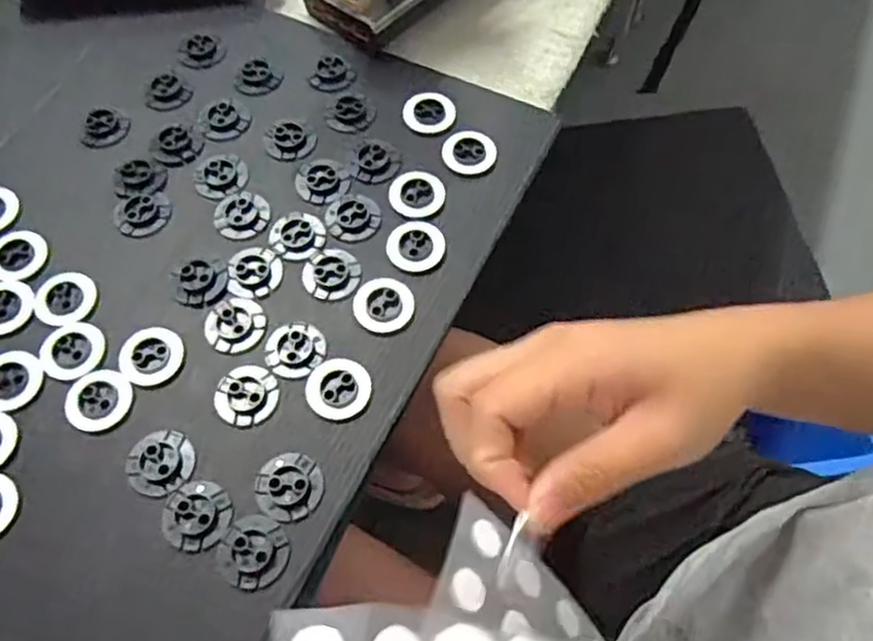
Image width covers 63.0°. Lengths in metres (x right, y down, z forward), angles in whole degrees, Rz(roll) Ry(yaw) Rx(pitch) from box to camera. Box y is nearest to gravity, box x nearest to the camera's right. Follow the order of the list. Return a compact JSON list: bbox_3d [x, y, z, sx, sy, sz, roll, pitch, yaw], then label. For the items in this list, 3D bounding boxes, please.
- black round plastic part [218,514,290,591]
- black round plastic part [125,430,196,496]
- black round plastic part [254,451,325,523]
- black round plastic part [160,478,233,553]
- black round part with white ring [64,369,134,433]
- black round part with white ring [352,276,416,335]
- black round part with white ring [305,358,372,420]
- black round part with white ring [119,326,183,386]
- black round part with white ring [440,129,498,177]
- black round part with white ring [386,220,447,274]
[{"bbox_3d":[-0.074,0.092,0.285,0.027,0.004,0.027,1,62,-1],"label":"black round plastic part"},{"bbox_3d":[-0.117,0.059,0.302,0.028,0.004,0.027,1,62,-1],"label":"black round plastic part"},{"bbox_3d":[-0.062,0.069,0.298,0.028,0.004,0.028,1,62,-1],"label":"black round plastic part"},{"bbox_3d":[-0.098,0.079,0.291,0.027,0.004,0.028,1,62,-1],"label":"black round plastic part"},{"bbox_3d":[-0.149,0.034,0.314,0.028,0.004,0.028,1,62,-1],"label":"black round part with white ring"},{"bbox_3d":[-0.025,-0.008,0.338,0.029,0.004,0.029,1,62,-1],"label":"black round part with white ring"},{"bbox_3d":[-0.044,0.030,0.318,0.028,0.004,0.029,1,62,-1],"label":"black round part with white ring"},{"bbox_3d":[-0.130,0.015,0.323,0.028,0.004,0.027,1,62,-1],"label":"black round part with white ring"},{"bbox_3d":[0.018,-0.090,0.379,0.028,0.004,0.027,1,62,-1],"label":"black round part with white ring"},{"bbox_3d":[-0.010,-0.038,0.353,0.028,0.004,0.029,1,62,-1],"label":"black round part with white ring"}]

